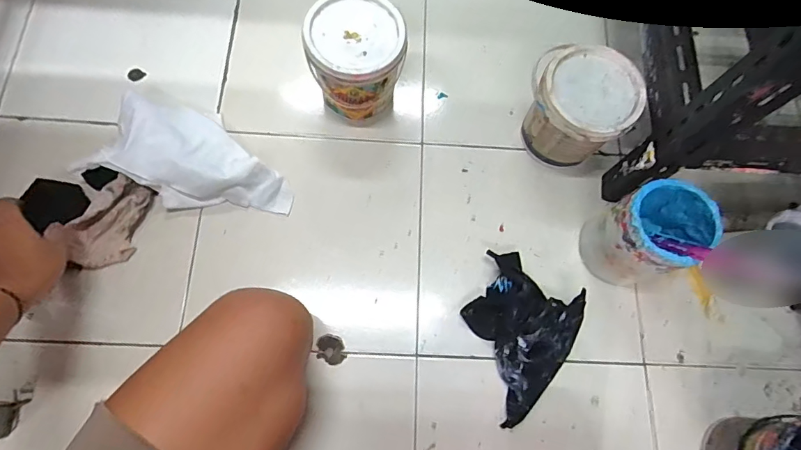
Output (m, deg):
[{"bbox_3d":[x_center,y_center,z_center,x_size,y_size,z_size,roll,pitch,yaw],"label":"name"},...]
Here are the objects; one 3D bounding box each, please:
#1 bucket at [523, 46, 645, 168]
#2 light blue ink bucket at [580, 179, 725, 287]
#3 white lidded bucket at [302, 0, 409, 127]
[{"bbox_3d":[0.234,-0.151,0.600,0.120,0.126,0.127,1,75,-2],"label":"bucket"},{"bbox_3d":[0.301,0.015,0.546,0.095,0.139,0.098,1,75,-2],"label":"light blue ink bucket"},{"bbox_3d":[-0.057,-0.223,0.605,0.117,0.130,0.125,1,75,-2],"label":"white lidded bucket"}]

